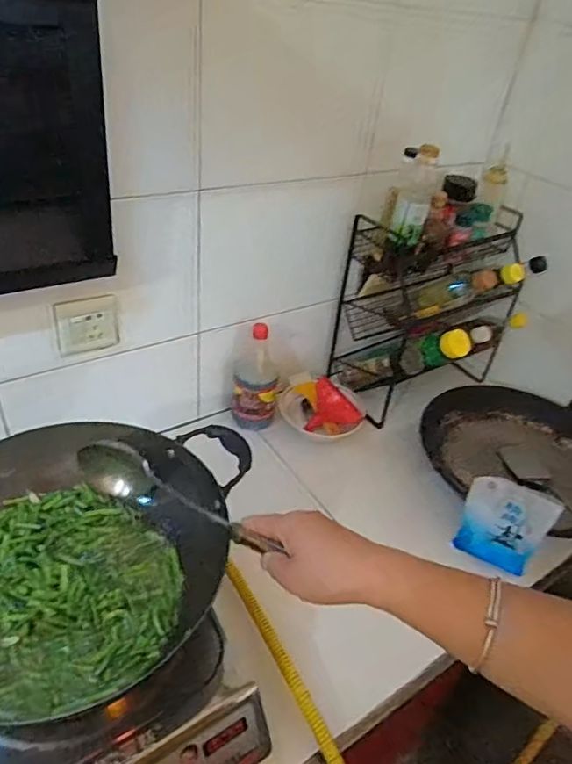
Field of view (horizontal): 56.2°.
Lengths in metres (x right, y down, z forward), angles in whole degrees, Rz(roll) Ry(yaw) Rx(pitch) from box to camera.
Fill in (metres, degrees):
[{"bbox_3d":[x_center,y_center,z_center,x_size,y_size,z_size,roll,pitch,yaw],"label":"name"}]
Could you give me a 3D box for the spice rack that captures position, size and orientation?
[{"bbox_3d":[0.317,-0.146,1.097,0.375,0.362,0.221,-14,42,-25],"label":"spice rack"}]

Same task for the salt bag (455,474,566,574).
[{"bbox_3d":[0.332,0.220,0.823,0.121,0.146,0.023,25,25,26],"label":"salt bag"}]

